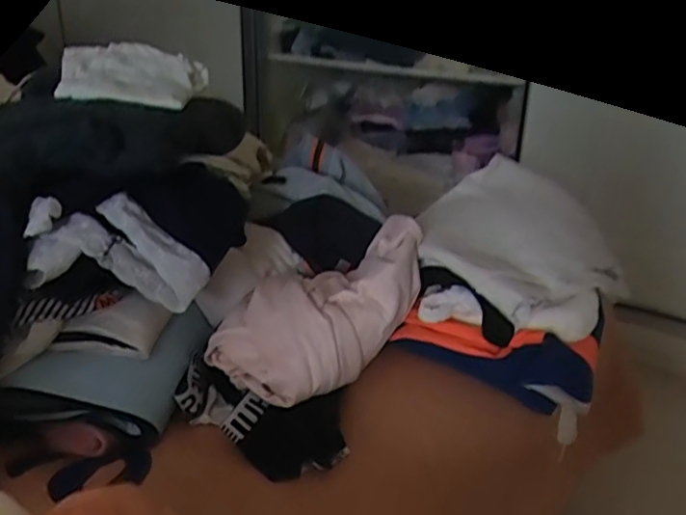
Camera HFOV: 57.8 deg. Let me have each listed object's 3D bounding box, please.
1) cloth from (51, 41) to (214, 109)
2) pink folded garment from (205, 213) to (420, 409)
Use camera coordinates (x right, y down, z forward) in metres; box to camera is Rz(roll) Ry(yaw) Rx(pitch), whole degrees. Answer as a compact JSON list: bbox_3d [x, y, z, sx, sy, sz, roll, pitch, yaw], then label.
[{"bbox_3d":[-0.245,-0.216,0.725,0.160,0.048,0.172,-2,23,-10],"label":"cloth"},{"bbox_3d":[-0.019,0.049,0.636,0.133,0.127,0.226,20,29,36],"label":"pink folded garment"}]

